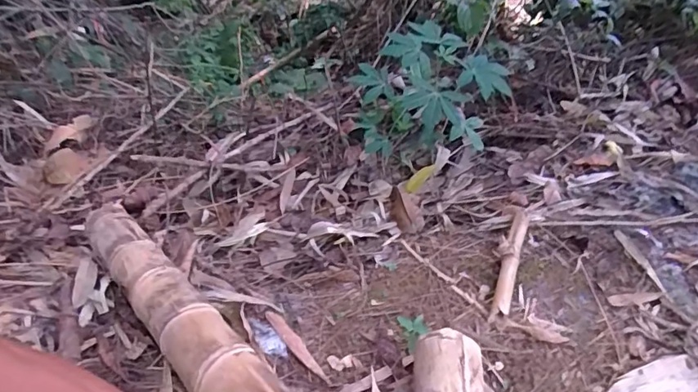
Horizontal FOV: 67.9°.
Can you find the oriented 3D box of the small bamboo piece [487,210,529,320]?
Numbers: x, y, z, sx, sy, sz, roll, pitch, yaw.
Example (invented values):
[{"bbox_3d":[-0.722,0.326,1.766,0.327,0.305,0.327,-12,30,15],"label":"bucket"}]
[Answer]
[{"bbox_3d":[0.269,0.104,0.869,0.035,0.030,0.271,21,45,13],"label":"small bamboo piece"}]

